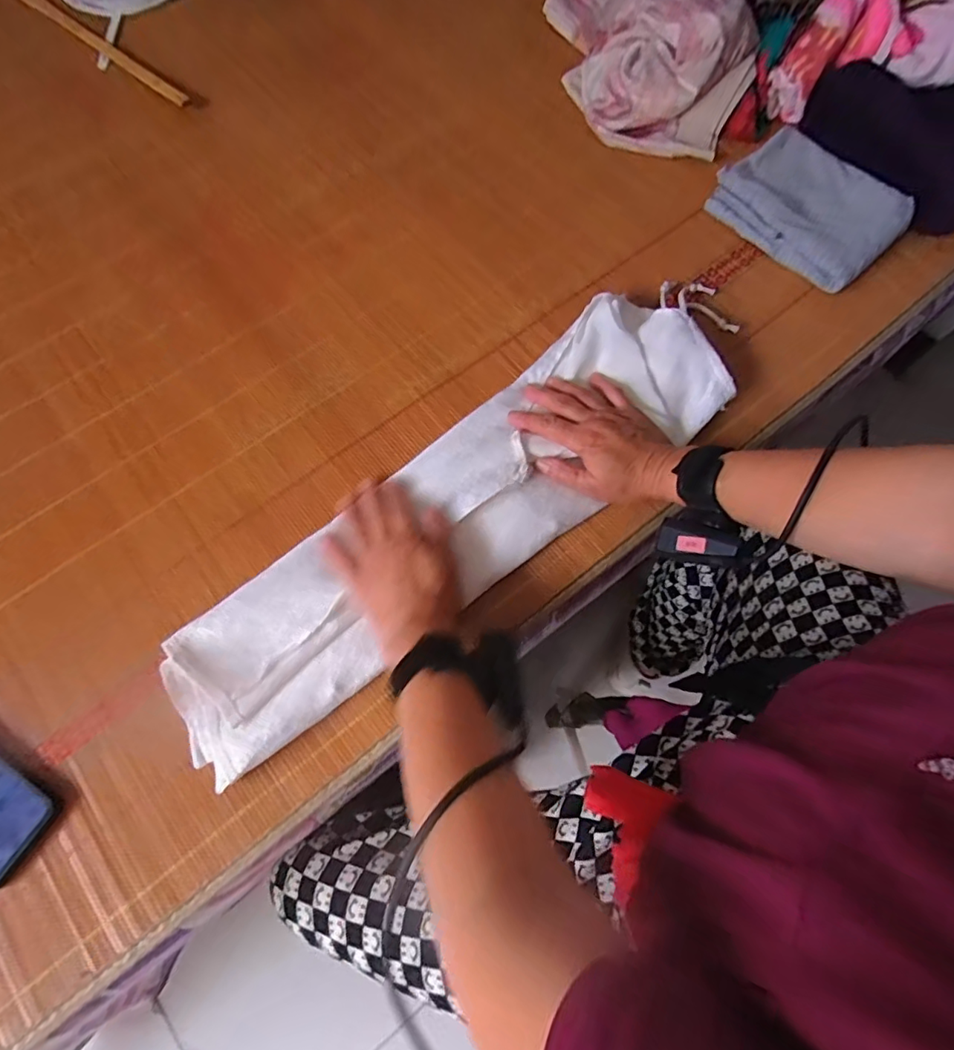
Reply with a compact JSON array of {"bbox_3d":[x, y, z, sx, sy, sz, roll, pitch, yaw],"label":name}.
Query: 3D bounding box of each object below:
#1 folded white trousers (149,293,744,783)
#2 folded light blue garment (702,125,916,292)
[{"bbox_3d":[0.007,-0.030,0.493,0.634,0.039,0.154,-39,75,-11],"label":"folded white trousers"},{"bbox_3d":[0.373,-0.356,0.604,0.138,0.032,0.179,-42,75,-12],"label":"folded light blue garment"}]

